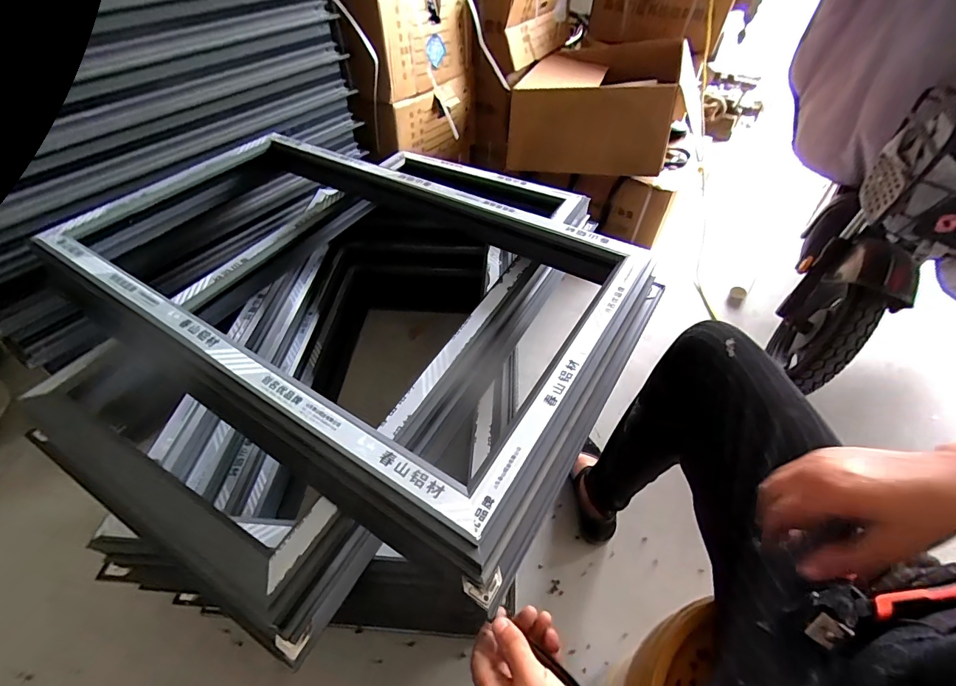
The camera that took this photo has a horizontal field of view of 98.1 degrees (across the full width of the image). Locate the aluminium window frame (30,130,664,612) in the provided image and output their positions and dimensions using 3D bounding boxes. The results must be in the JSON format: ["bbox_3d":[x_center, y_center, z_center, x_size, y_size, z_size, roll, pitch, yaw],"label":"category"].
[{"bbox_3d":[-0.199,-0.098,0.634,0.815,0.081,0.495,25,54,21],"label":"aluminium window frame"}]

